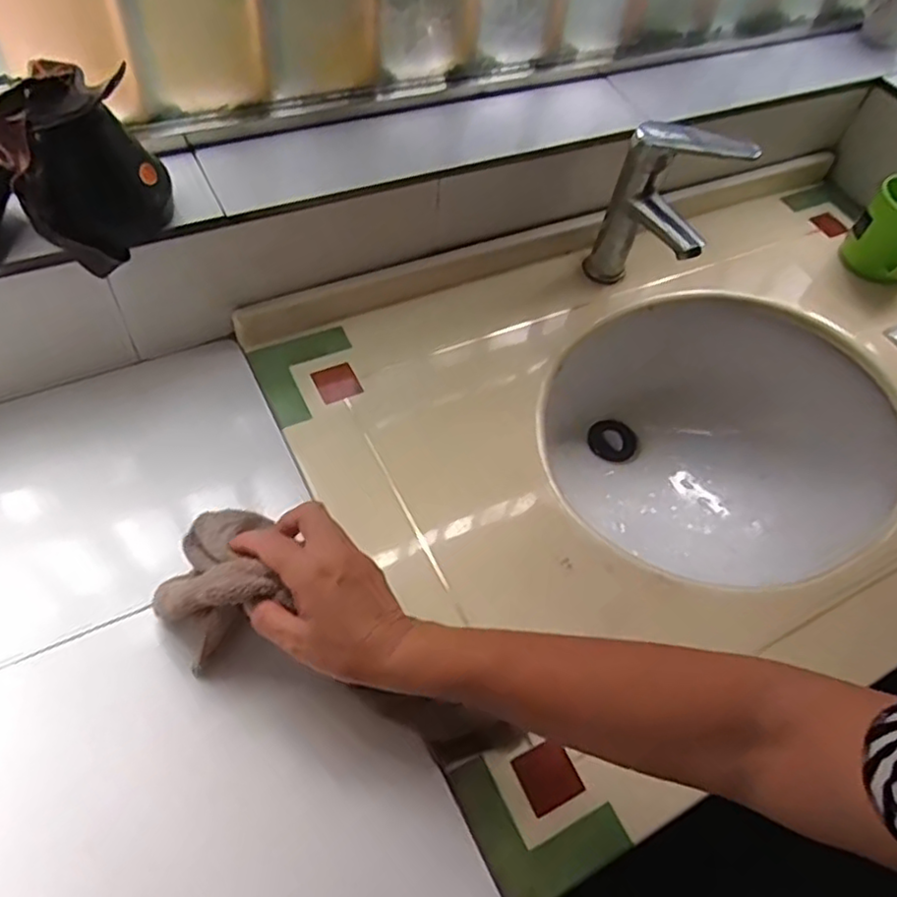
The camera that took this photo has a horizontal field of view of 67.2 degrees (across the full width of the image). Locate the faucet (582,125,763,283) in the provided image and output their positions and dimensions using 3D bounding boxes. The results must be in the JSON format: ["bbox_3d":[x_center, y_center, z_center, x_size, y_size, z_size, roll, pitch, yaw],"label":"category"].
[{"bbox_3d":[0.211,-0.232,0.677,0.057,0.173,0.116,-35,62,-28],"label":"faucet"}]

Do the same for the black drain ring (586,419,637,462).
[{"bbox_3d":[0.208,-0.010,0.866,0.063,0.013,0.065,3,51,-4],"label":"black drain ring"}]

